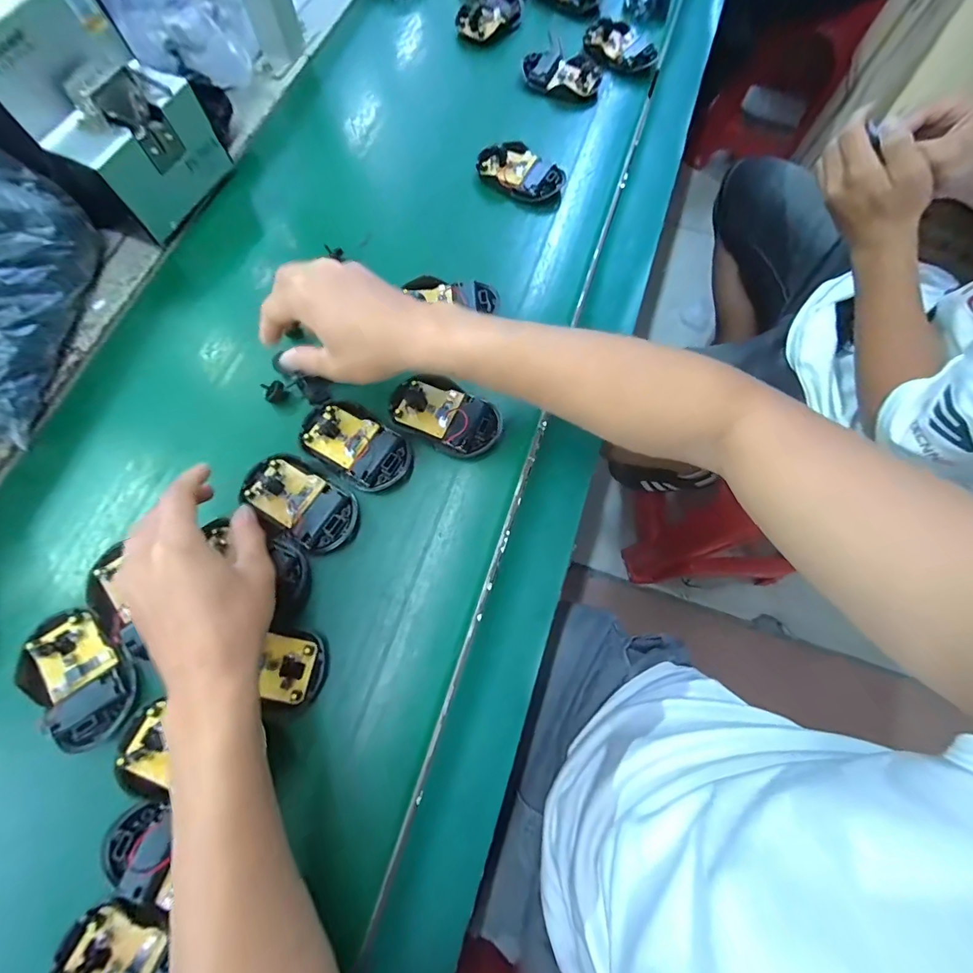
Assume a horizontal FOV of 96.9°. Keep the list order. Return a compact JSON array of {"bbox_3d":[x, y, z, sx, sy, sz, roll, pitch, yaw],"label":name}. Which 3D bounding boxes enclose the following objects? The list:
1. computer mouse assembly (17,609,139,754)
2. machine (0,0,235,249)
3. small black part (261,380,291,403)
[{"bbox_3d":[-0.285,0.132,0.304,0.059,0.021,0.097,-39,77,-15],"label":"computer mouse assembly"},{"bbox_3d":[-0.369,-0.340,0.384,0.174,0.146,0.133,25,71,6],"label":"machine"},{"bbox_3d":[-0.181,-0.081,0.372,0.018,0.019,0.011,-24,73,-11],"label":"small black part"}]

